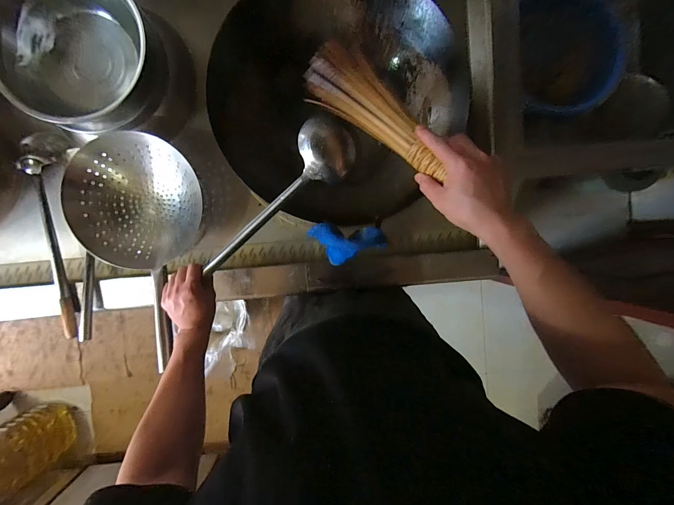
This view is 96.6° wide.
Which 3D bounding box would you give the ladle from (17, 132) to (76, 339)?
[{"bbox_3d":[-0.684,-0.043,0.736,0.094,0.070,0.501,-1,93,-1],"label":"ladle"}]

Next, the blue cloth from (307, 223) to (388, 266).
[{"bbox_3d":[0.017,-0.010,0.575,0.154,0.086,0.081,5,92,-2],"label":"blue cloth"}]

